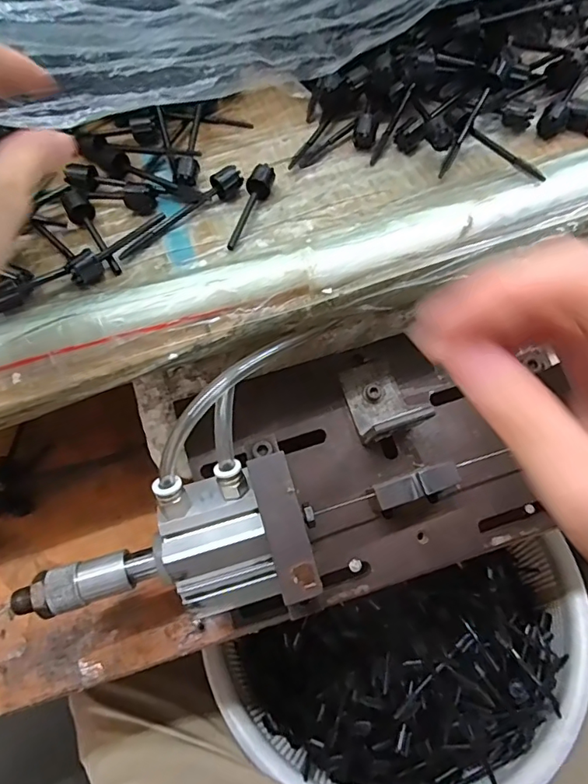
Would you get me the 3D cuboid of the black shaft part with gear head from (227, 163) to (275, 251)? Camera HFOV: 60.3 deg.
[{"bbox_3d":[-0.027,-0.106,0.293,0.014,0.013,0.061,14,62,11],"label":"black shaft part with gear head"}]

